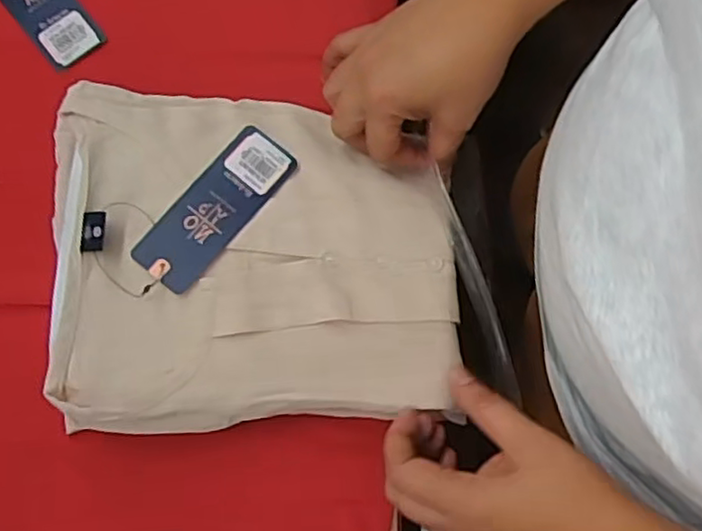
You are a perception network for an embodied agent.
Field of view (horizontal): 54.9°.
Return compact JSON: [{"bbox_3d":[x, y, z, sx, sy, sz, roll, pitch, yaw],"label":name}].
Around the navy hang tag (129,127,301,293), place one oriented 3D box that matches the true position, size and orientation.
[{"bbox_3d":[-0.090,-0.039,0.452,0.044,0.004,0.120,39,77,3],"label":"navy hang tag"}]

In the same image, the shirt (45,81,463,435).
[{"bbox_3d":[-0.060,-0.011,0.451,0.259,0.043,0.227,-6,76,0],"label":"shirt"}]

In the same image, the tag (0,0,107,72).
[{"bbox_3d":[-0.239,-0.204,0.514,0.045,0.005,0.121,-39,83,-4],"label":"tag"}]

